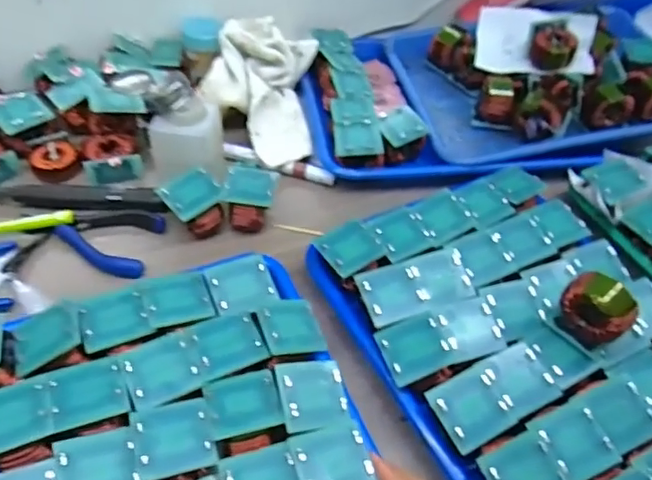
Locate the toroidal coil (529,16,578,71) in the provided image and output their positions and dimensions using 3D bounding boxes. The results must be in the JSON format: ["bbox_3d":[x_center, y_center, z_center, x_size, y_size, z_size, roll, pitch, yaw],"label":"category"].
[{"bbox_3d":[0.253,-0.216,0.641,0.047,0.029,0.053,-8,72,9],"label":"toroidal coil"}]

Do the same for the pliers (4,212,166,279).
[{"bbox_3d":[-0.203,0.002,0.495,0.119,0.022,0.066,-1,50,-8],"label":"pliers"}]

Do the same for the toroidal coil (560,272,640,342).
[{"bbox_3d":[0.201,0.051,0.418,0.037,0.048,0.044,-22,56,-23],"label":"toroidal coil"}]

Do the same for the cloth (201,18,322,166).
[{"bbox_3d":[-0.069,-0.161,0.605,0.111,0.032,0.180,17,60,-24],"label":"cloth"}]

